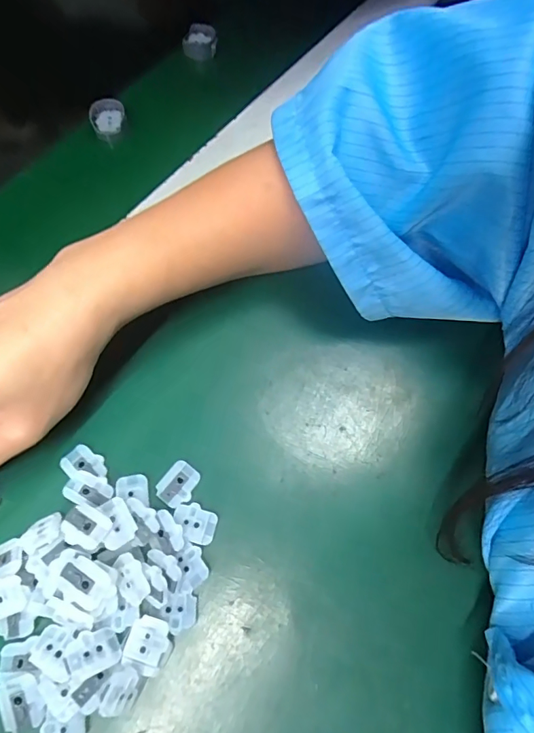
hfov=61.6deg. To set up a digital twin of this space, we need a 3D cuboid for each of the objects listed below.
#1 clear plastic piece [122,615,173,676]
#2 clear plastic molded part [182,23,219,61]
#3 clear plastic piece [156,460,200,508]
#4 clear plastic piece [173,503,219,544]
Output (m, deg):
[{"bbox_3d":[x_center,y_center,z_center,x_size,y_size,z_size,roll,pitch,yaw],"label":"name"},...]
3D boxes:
[{"bbox_3d":[-0.052,0.122,0.197,0.019,0.006,0.020,19,69,6],"label":"clear plastic piece"},{"bbox_3d":[-0.055,-0.269,0.370,0.028,0.021,0.020,4,68,0],"label":"clear plastic molded part"},{"bbox_3d":[-0.045,0.059,0.226,0.017,0.004,0.021,34,71,12],"label":"clear plastic piece"},{"bbox_3d":[-0.035,0.076,0.217,0.021,0.004,0.017,15,68,5],"label":"clear plastic piece"}]

